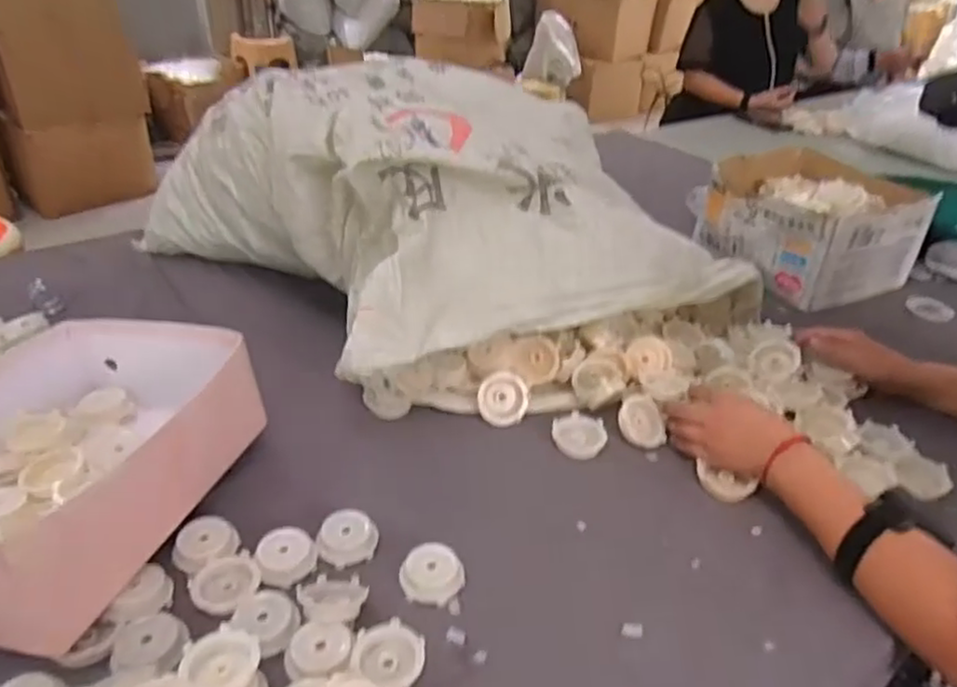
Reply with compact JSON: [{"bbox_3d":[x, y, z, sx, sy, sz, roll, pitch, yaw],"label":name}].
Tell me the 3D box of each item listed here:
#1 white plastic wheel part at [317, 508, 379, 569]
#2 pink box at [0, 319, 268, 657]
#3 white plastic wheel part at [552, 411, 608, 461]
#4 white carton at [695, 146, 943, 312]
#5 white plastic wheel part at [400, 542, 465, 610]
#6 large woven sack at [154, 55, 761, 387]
[{"bbox_3d":[-0.116,0.173,0.610,0.052,0.023,0.045,-6,34,-14],"label":"white plastic wheel part"},{"bbox_3d":[-0.375,0.097,0.617,0.267,0.117,0.315,11,34,12],"label":"pink box"},{"bbox_3d":[0.110,0.098,0.746,0.057,0.015,0.058,2,33,-1],"label":"white plastic wheel part"},{"bbox_3d":[0.527,-0.197,1.126,0.257,0.143,0.283,-14,37,-25],"label":"white carton"},{"bbox_3d":[-0.039,0.194,0.582,0.052,0.017,0.047,8,33,8],"label":"white plastic wheel part"},{"bbox_3d":[-0.062,-0.198,0.974,0.576,0.263,0.674,-20,39,-31],"label":"large woven sack"}]

